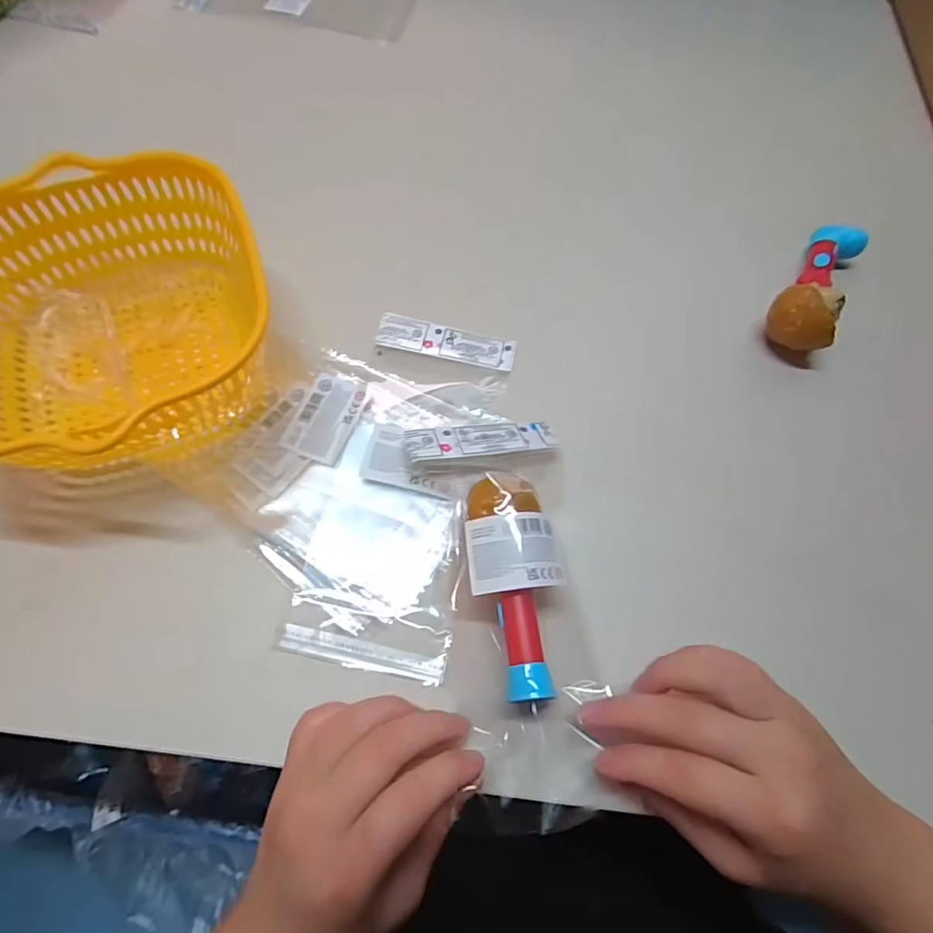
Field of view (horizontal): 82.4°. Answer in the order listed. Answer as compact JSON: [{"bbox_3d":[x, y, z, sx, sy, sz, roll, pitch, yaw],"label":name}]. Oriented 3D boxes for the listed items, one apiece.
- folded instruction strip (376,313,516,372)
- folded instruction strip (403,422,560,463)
[{"bbox_3d":[-0.015,-0.090,0.385,0.098,0.004,0.027,13,66,3],"label":"folded instruction strip"},{"bbox_3d":[0.010,-0.017,0.340,0.101,0.004,0.028,-6,47,-19],"label":"folded instruction strip"}]

